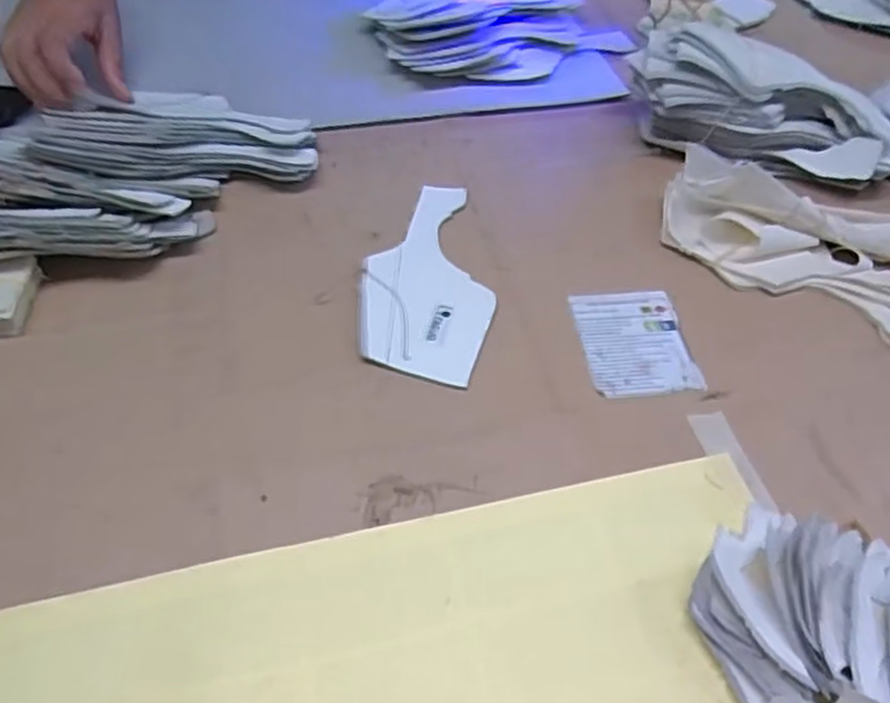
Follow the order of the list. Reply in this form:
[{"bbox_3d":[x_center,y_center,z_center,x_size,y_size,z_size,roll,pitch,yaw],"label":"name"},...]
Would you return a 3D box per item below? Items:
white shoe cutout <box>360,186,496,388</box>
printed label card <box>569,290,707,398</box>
[{"bbox_3d":[-0.014,-0.054,0.518,0.086,0.004,0.182,-1,51,-1],"label":"white shoe cutout"},{"bbox_3d":[0.127,-0.007,0.495,0.071,0.004,0.086,-4,54,-8],"label":"printed label card"}]

